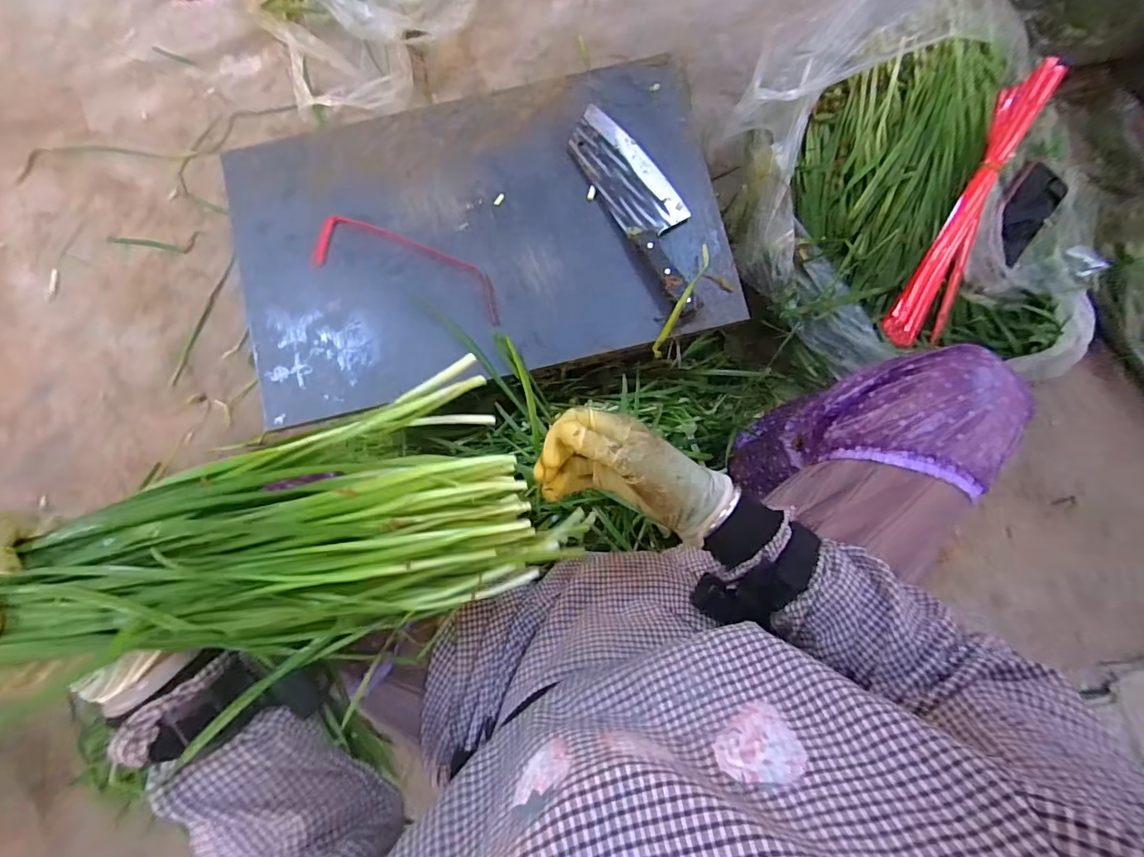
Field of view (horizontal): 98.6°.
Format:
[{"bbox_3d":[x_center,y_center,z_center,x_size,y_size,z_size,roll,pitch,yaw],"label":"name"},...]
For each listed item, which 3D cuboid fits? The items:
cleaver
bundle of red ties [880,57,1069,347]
[{"bbox_3d":[0.093,-0.280,0.613,0.084,0.024,0.293,-30,84,-3],"label":"cleaver"},{"bbox_3d":[0.538,-0.296,0.682,0.110,0.029,0.362,2,113,-16],"label":"bundle of red ties"}]

